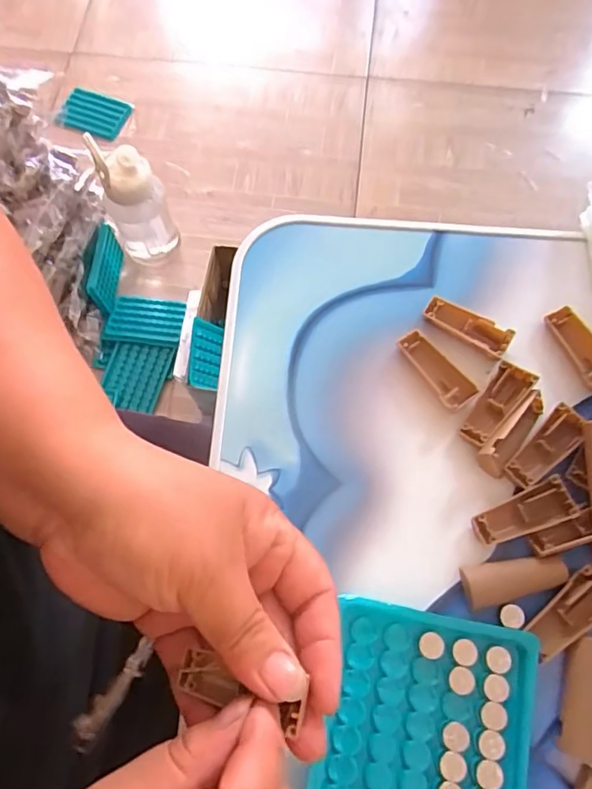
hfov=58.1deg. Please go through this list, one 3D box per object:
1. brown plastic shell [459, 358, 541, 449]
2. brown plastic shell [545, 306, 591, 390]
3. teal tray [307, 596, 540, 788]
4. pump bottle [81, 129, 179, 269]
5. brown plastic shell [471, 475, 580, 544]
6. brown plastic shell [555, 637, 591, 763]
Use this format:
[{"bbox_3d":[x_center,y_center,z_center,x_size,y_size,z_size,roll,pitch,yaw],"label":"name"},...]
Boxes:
[{"bbox_3d":[0.107,0.005,0.285,0.018,0.010,0.049,36,75,12],"label":"brown plastic shell"},{"bbox_3d":[0.161,-0.027,0.298,0.019,0.007,0.049,-28,73,-9],"label":"brown plastic shell"},{"bbox_3d":[0.057,0.166,0.231,0.093,0.008,0.130,10,71,4],"label":"teal tray"},{"bbox_3d":[-0.245,-0.290,0.826,0.094,0.224,0.068,-26,73,-8],"label":"pump bottle"},{"bbox_3d":[0.113,0.059,0.266,0.050,0.007,0.020,-19,72,-6],"label":"brown plastic shell"},{"bbox_3d":[0.132,0.137,0.241,0.017,0.006,0.050,13,72,5],"label":"brown plastic shell"}]

